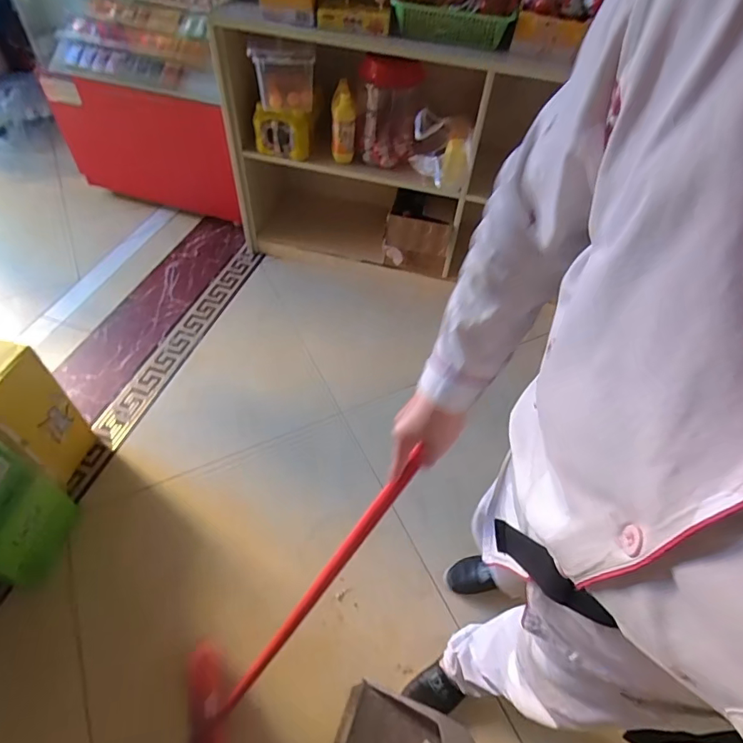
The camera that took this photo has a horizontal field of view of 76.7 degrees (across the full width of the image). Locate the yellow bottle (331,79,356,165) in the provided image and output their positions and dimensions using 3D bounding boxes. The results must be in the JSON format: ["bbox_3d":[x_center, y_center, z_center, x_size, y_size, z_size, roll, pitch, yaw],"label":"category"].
[{"bbox_3d":[-0.091,-0.789,1.518,0.081,0.228,0.069,1,51,-3],"label":"yellow bottle"}]

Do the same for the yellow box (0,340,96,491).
[{"bbox_3d":[-0.917,0.125,1.168,0.251,0.398,0.226,6,51,1],"label":"yellow box"}]

